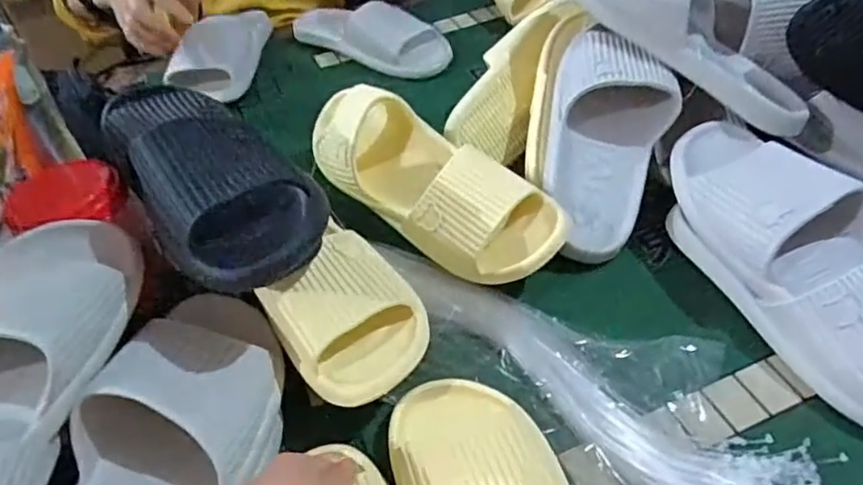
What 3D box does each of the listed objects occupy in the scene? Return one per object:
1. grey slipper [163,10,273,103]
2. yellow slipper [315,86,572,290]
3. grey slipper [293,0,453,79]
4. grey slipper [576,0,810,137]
[{"bbox_3d":[-0.298,-0.272,0.839,0.110,0.070,0.231,-1,46,3],"label":"grey slipper"},{"bbox_3d":[-0.010,-0.061,0.574,0.288,0.068,0.101,36,98,21],"label":"yellow slipper"},{"bbox_3d":[-0.091,-0.307,0.863,0.270,0.056,0.103,30,55,29],"label":"grey slipper"},{"bbox_3d":[0.251,-0.206,0.579,0.262,0.072,0.087,37,55,3],"label":"grey slipper"}]

